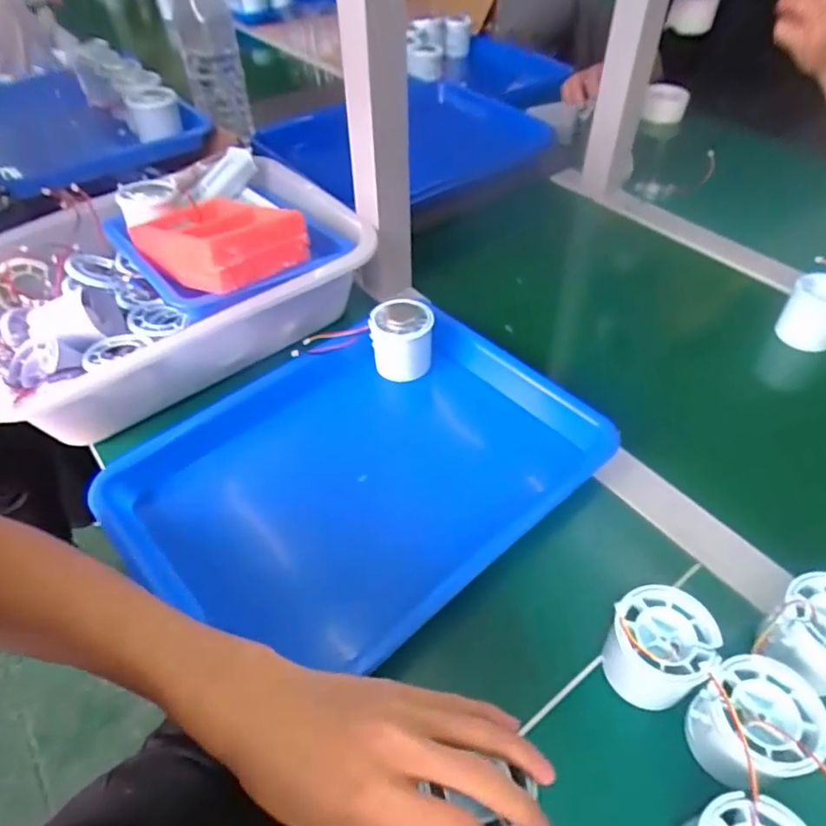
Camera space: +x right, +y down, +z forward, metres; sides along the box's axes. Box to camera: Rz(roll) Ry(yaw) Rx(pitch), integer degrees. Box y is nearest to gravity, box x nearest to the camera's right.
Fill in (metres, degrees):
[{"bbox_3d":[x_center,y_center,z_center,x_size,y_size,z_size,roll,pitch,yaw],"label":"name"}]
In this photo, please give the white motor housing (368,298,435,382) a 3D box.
[{"bbox_3d":[-0.010,-0.064,0.540,0.057,0.060,0.056,-2,47,-1],"label":"white motor housing"}]

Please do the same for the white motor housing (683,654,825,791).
[{"bbox_3d":[0.180,0.167,0.320,0.063,0.044,0.056,-9,48,-7],"label":"white motor housing"}]

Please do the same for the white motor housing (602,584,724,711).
[{"bbox_3d":[0.147,0.139,0.353,0.052,0.053,0.055,-1,47,1],"label":"white motor housing"}]

